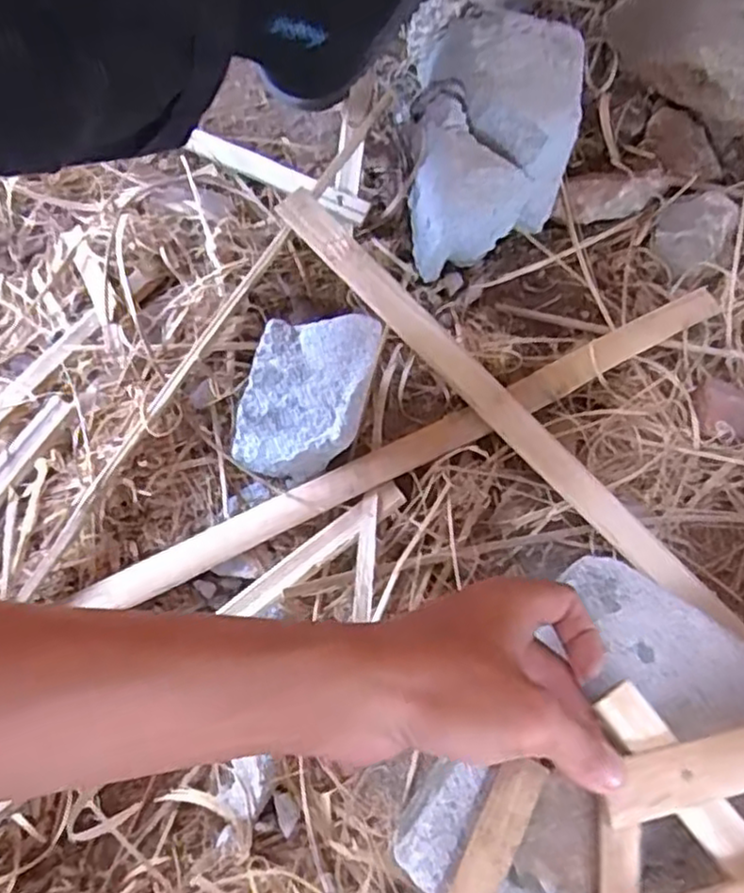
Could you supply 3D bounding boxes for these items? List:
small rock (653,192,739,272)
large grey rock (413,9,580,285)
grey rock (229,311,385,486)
[{"bbox_3d":[0.241,-0.162,0.524,0.048,0.030,0.053,34,70,11],"label":"small rock"},{"bbox_3d":[0.086,-0.229,0.519,0.118,0.068,0.193,13,67,3],"label":"large grey rock"},{"bbox_3d":[-0.042,-0.032,0.444,0.077,0.074,0.088,15,67,4],"label":"grey rock"}]

